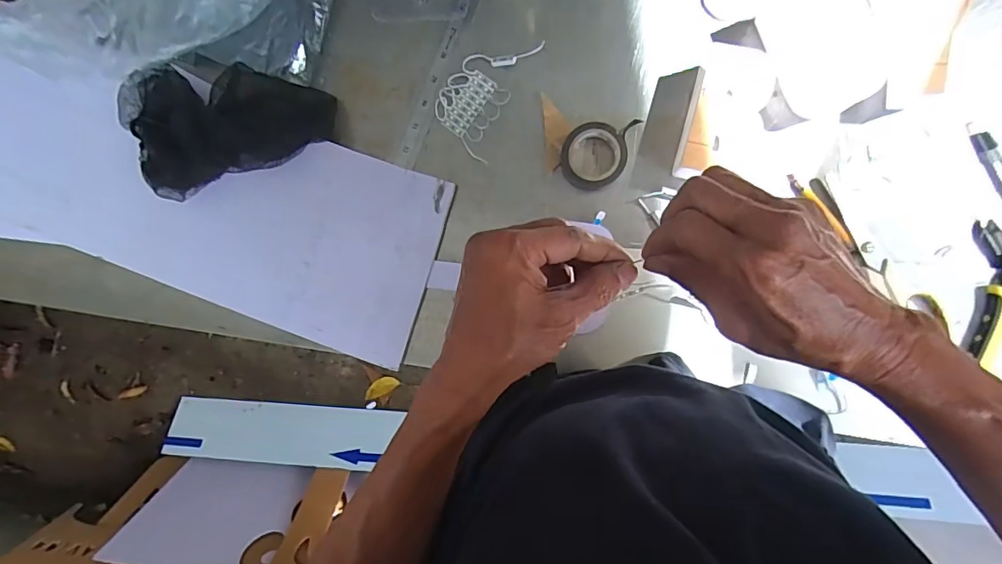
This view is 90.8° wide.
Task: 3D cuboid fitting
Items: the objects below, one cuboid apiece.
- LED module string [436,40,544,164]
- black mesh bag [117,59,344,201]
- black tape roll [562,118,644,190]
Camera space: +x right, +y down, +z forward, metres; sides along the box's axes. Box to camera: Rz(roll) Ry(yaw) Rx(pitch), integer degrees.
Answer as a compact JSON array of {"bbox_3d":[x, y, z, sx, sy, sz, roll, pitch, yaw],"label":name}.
[{"bbox_3d":[-0.020,-0.186,0.490,0.072,0.007,0.118,24,94,6],"label":"LED module string"},{"bbox_3d":[-0.284,-0.152,0.495,0.207,0.055,0.126,1,91,7],"label":"black mesh bag"},{"bbox_3d":[0.096,-0.122,0.473,0.076,0.023,0.058,-7,90,7],"label":"black tape roll"}]

